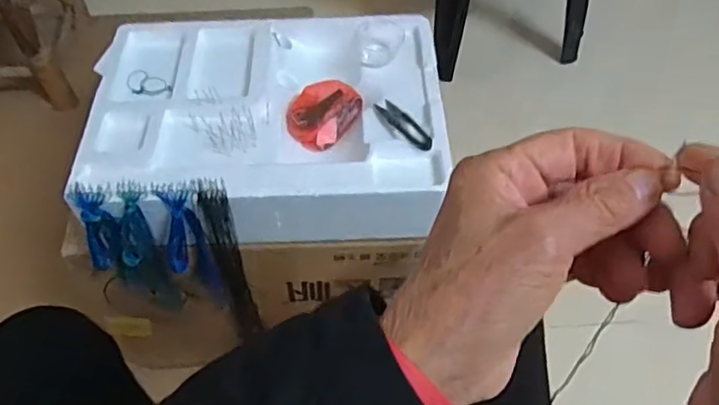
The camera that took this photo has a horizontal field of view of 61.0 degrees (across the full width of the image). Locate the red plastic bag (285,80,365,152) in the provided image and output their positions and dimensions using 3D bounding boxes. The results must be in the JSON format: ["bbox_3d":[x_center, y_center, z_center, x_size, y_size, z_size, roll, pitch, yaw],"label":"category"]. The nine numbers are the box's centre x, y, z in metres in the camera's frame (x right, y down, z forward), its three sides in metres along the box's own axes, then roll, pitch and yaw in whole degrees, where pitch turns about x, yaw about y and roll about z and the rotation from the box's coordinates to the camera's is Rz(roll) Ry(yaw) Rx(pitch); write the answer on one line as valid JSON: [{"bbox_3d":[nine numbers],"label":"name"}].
[{"bbox_3d":[-0.042,-0.102,0.699,0.084,0.032,0.065,-38,61,-24],"label":"red plastic bag"}]

